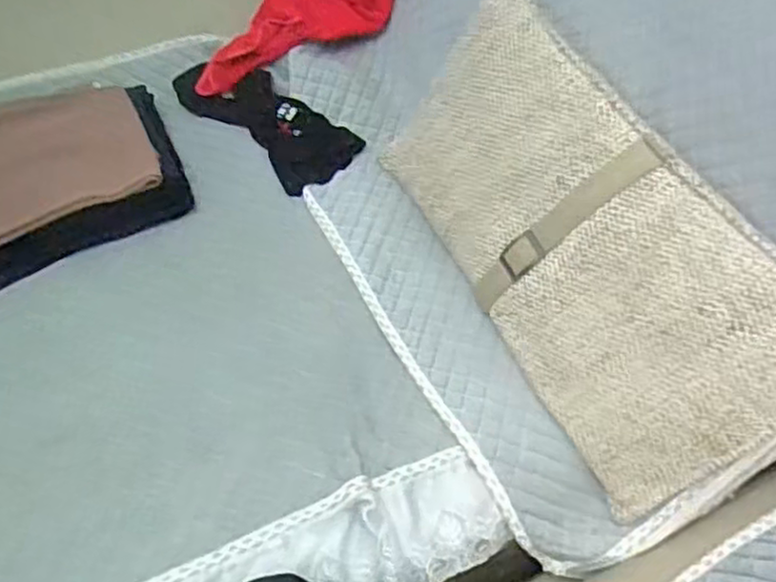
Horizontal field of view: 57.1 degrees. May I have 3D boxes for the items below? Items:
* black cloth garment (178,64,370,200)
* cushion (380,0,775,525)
[{"bbox_3d":[-0.191,-0.266,1.086,0.303,0.039,0.139,34,58,23],"label":"black cloth garment"},{"bbox_3d":[0.207,-0.067,0.815,0.071,0.284,0.600,9,42,-50],"label":"cushion"}]

